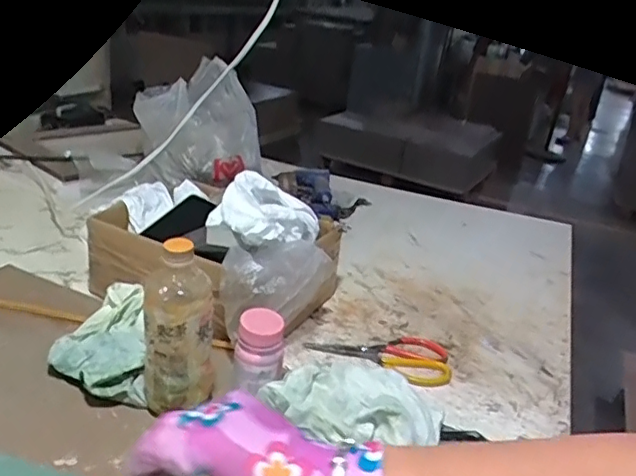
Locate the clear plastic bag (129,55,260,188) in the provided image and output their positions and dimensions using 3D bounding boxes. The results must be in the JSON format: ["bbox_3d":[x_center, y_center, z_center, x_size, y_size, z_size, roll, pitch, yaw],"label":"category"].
[{"bbox_3d":[-0.239,-0.249,1.145,0.209,0.193,0.244,-3,26,-23],"label":"clear plastic bag"}]

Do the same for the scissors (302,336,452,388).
[{"bbox_3d":[0.084,0.153,0.798,0.195,0.015,0.092,13,24,11],"label":"scissors"}]

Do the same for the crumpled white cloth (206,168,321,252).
[{"bbox_3d":[-0.081,-0.044,0.828,0.139,0.063,0.148,25,29,33],"label":"crumpled white cloth"}]

